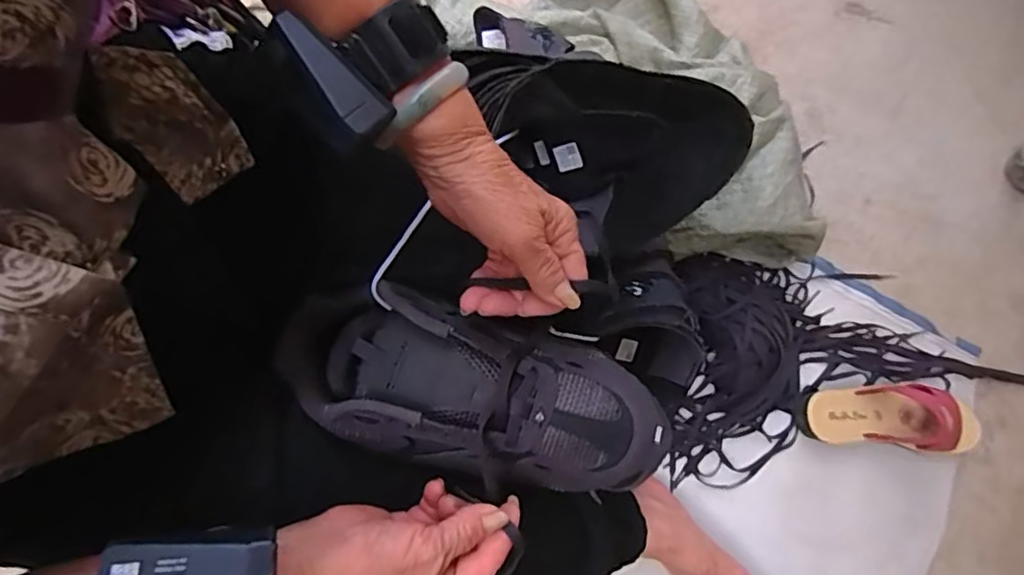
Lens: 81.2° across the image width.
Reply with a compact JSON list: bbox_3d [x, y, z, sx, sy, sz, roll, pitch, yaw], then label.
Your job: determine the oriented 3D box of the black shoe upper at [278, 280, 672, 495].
[{"bbox_3d":[-0.026,0.070,0.403,0.262,0.062,0.105,16,80,2],"label":"black shoe upper"}]

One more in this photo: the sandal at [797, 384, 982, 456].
[{"bbox_3d":[0.473,0.159,0.744,0.223,0.075,0.081,6,78,1],"label":"sandal"}]

